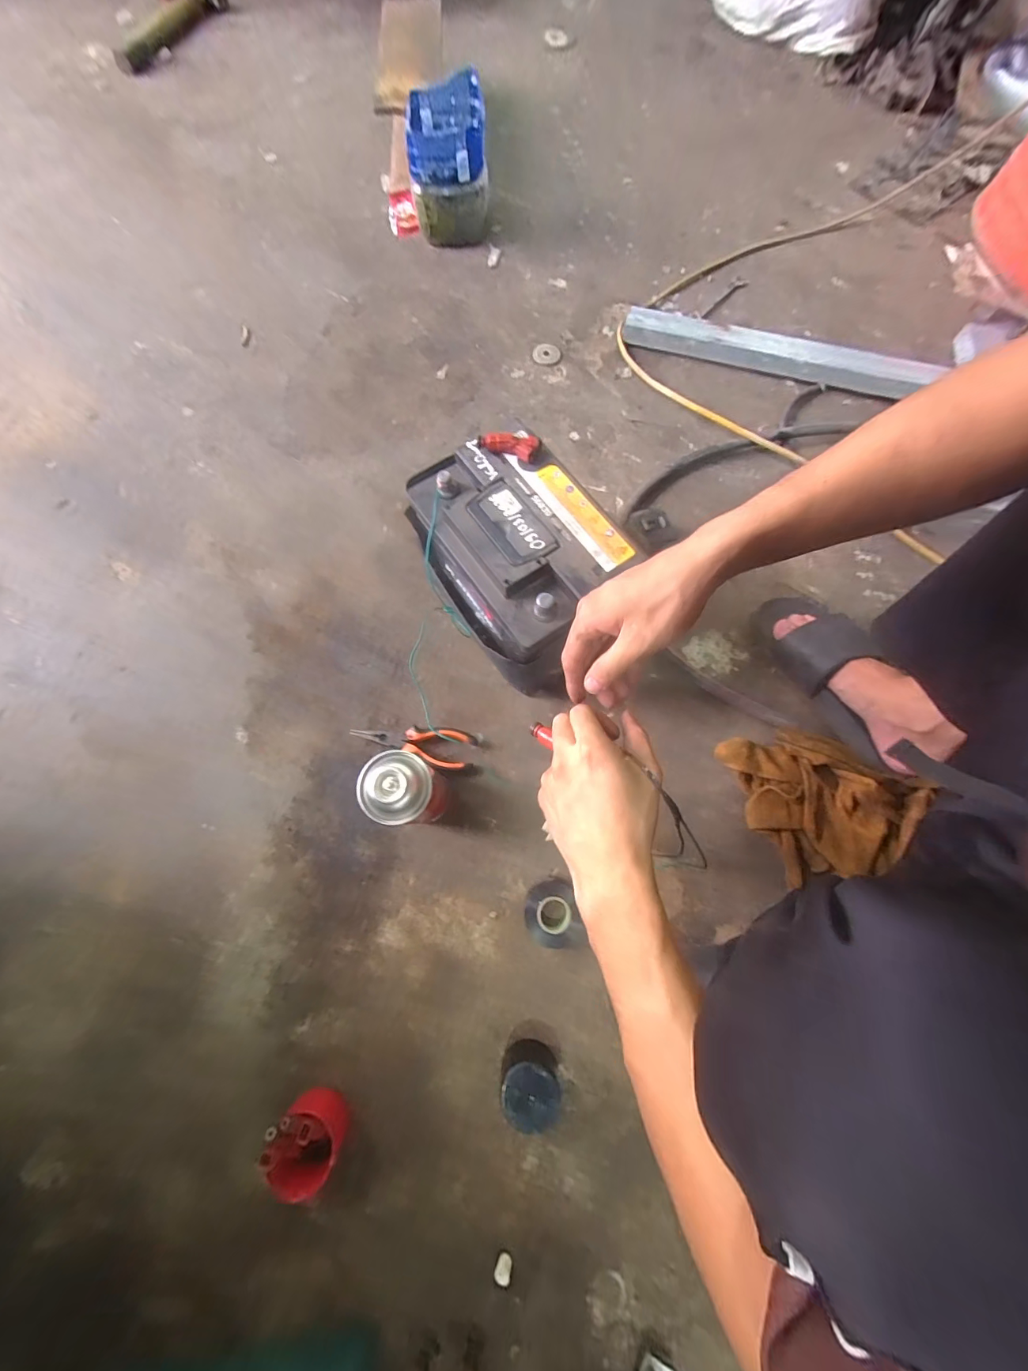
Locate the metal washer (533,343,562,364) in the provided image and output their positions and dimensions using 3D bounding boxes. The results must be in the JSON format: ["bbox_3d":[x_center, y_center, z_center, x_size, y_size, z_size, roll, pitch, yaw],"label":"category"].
[{"bbox_3d":[0.059,-0.592,0.784,0.050,0.004,0.049,0,72,0],"label":"metal washer"}]

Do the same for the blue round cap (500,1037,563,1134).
[{"bbox_3d":[0.017,0.413,0.455,0.059,0.051,0.061,0,72,0],"label":"blue round cap"}]

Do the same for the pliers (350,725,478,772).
[{"bbox_3d":[-0.128,0.071,0.565,0.156,0.019,0.052,11,72,3],"label":"pliers"}]

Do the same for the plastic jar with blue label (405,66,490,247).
[{"bbox_3d":[-0.119,-0.958,0.819,0.139,0.161,0.150,-3,72,-1],"label":"plastic jar with blue label"}]

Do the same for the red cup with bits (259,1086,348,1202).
[{"bbox_3d":[-0.204,0.448,0.433,0.065,0.063,0.058,41,76,12],"label":"red cup with bits"}]

